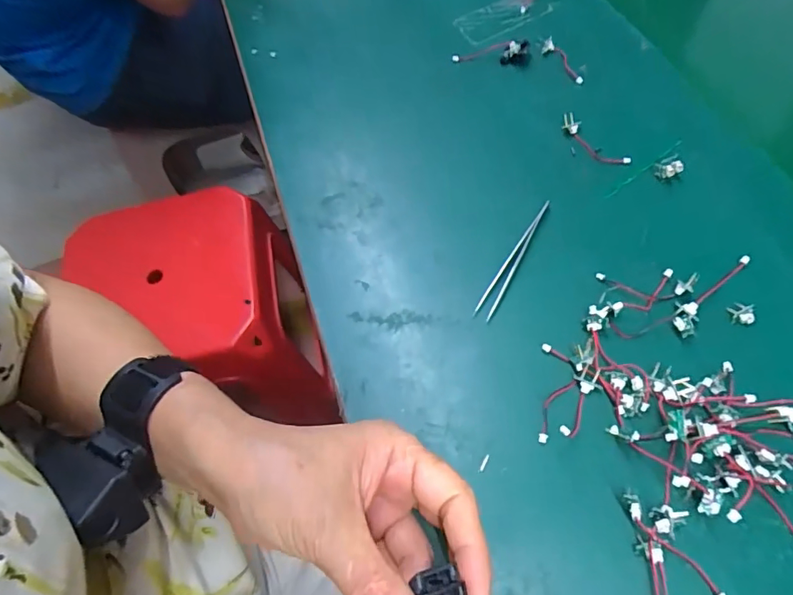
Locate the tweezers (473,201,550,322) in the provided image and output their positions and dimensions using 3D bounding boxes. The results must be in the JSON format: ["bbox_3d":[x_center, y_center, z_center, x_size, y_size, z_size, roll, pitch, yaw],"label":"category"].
[{"bbox_3d":[0.081,-0.029,0.341,0.011,0.010,0.100,24,67,19],"label":"tweezers"}]

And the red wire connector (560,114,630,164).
[{"bbox_3d":[0.152,-0.120,0.377,0.015,0.016,0.058,-41,64,-14],"label":"red wire connector"}]

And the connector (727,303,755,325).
[{"bbox_3d":[0.212,0.010,0.301,0.014,0.004,0.012,-1,62,7],"label":"connector"}]

